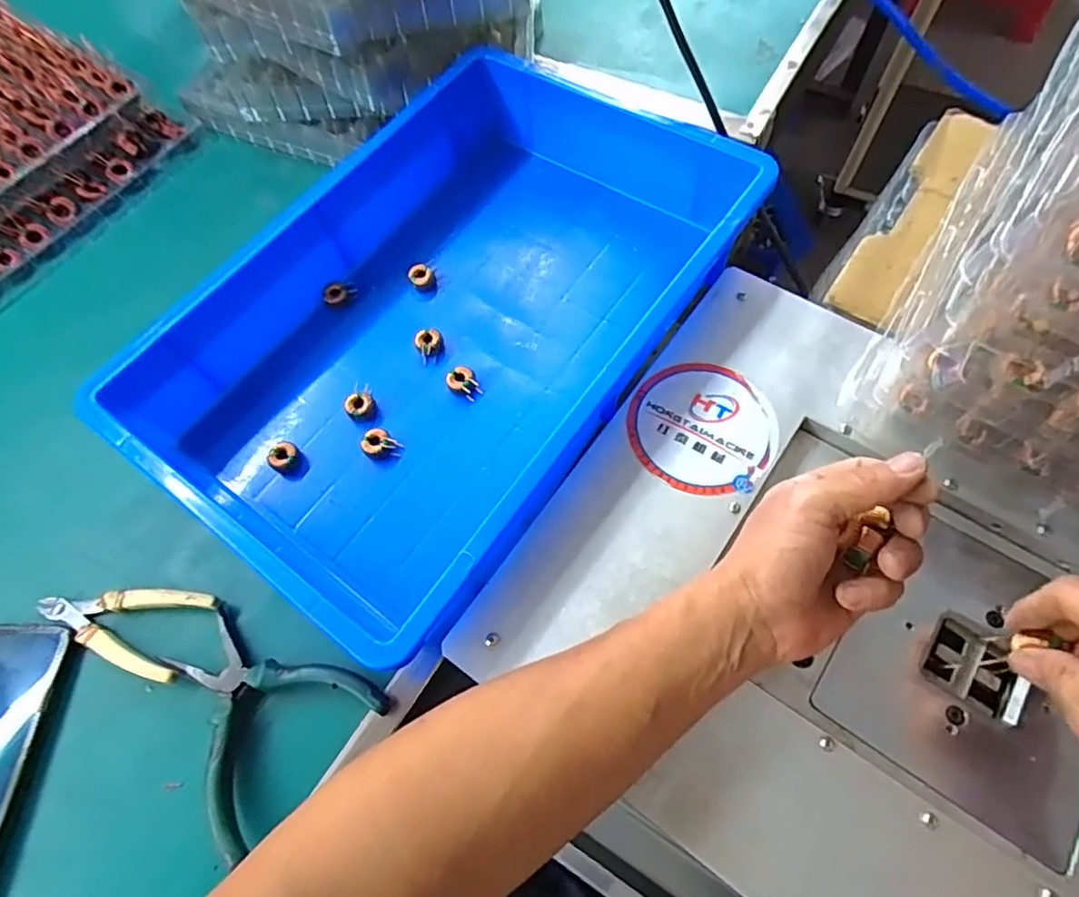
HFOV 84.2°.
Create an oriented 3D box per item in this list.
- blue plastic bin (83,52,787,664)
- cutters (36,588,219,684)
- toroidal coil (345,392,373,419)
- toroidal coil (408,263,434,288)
[{"bbox_3d":[-0.063,-0.100,0.457,0.296,0.092,0.444,35,70,18],"label":"blue plastic bin"},{"bbox_3d":[-0.281,0.113,0.402,0.118,0.022,0.057,14,65,10],"label":"cutters"},{"bbox_3d":[-0.139,-0.033,0.458,0.020,0.010,0.017,-23,65,-9],"label":"toroidal coil"},{"bbox_3d":[-0.101,-0.148,0.511,0.021,0.016,0.014,-37,67,-15],"label":"toroidal coil"}]

